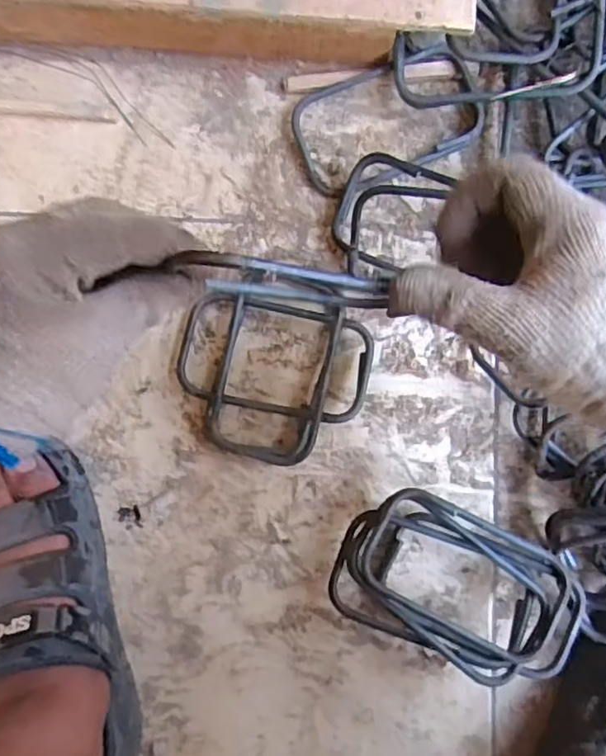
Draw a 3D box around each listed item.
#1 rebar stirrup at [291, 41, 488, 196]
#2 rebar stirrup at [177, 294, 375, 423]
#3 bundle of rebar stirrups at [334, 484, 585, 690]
[{"bbox_3d":[0.067,-0.204,0.505,0.145,0.022,0.088,-18,89,-3],"label":"rebar stirrup"},{"bbox_3d":[-0.021,-0.015,0.495,0.146,0.016,0.082,12,89,2],"label":"rebar stirrup"},{"bbox_3d":[0.114,0.159,0.483,0.178,0.048,0.112,27,87,-1],"label":"bundle of rebar stirrups"}]

